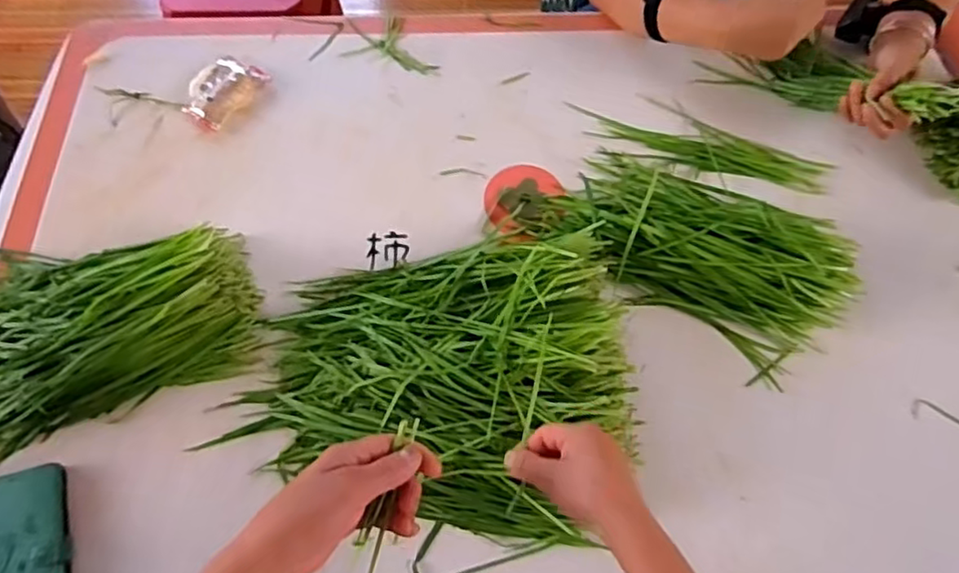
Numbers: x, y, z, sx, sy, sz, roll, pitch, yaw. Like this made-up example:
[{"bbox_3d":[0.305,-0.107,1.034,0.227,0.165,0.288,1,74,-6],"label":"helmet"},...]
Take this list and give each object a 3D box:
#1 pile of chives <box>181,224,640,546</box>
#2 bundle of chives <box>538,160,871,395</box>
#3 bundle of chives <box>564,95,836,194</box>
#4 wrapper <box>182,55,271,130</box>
[{"bbox_3d":[-0.043,0.078,0.618,0.365,0.082,0.286,4,69,1],"label":"pile of chives"},{"bbox_3d":[0.242,-0.052,0.700,0.307,0.063,0.182,34,69,15],"label":"bundle of chives"},{"bbox_3d":[0.273,-0.177,0.774,0.289,0.027,0.093,18,66,8],"label":"bundle of chives"},{"bbox_3d":[-0.324,-0.247,0.798,0.069,0.020,0.106,29,68,12],"label":"wrapper"}]

